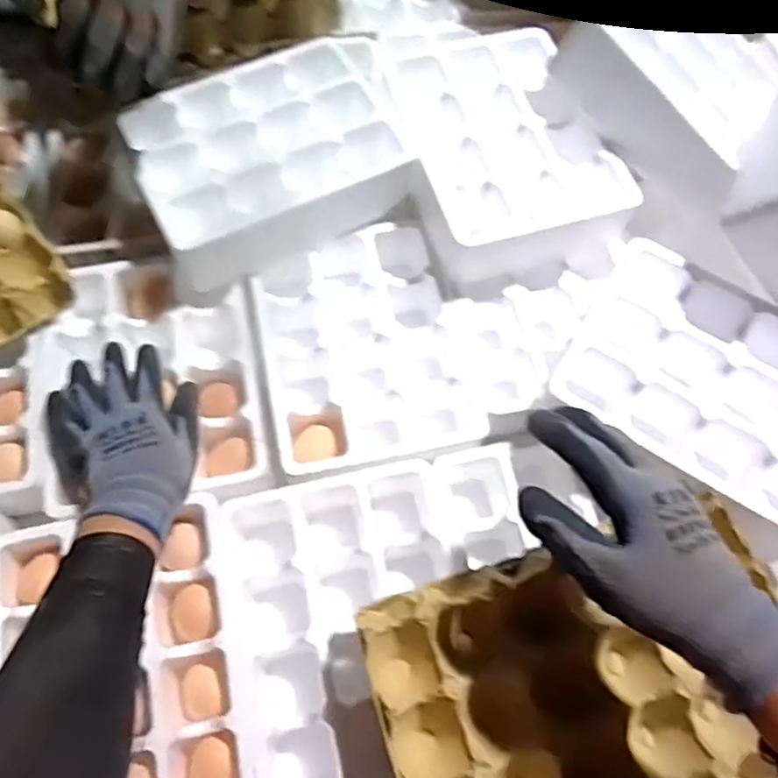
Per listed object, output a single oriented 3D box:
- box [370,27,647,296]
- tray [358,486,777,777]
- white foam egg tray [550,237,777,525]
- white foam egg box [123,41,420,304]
[{"bbox_3d":[0.109,-0.246,0.691,0.197,0.070,0.270,-16,68,-10],"label":"box"},{"bbox_3d":[0.151,0.237,0.447,0.282,0.063,0.268,-18,69,-10],"label":"tray"},{"bbox_3d":[0.279,-0.003,0.569,0.246,0.038,0.177,28,68,10],"label":"white foam egg tray"},{"bbox_3d":[-0.121,-0.228,0.670,0.264,0.072,0.198,-26,70,-14],"label":"white foam egg box"}]

